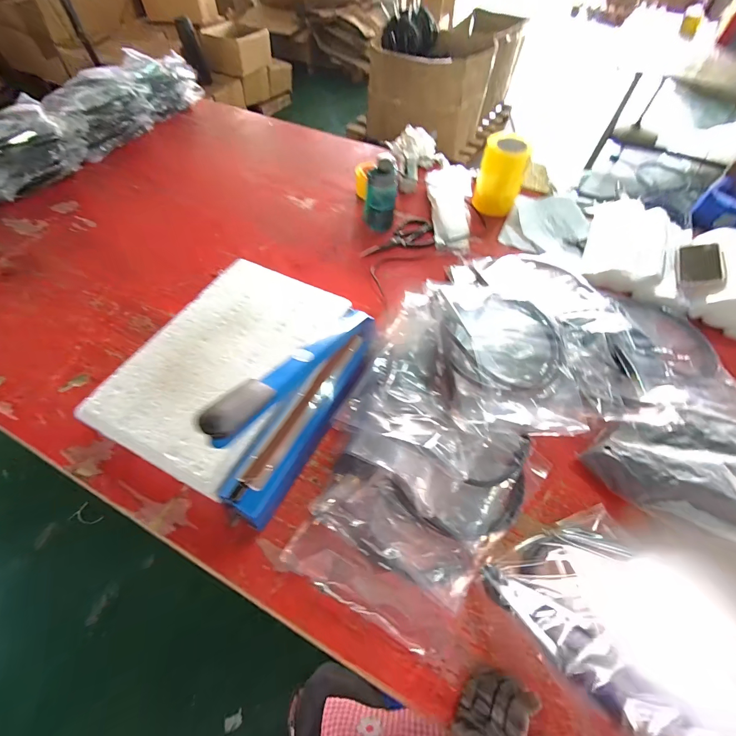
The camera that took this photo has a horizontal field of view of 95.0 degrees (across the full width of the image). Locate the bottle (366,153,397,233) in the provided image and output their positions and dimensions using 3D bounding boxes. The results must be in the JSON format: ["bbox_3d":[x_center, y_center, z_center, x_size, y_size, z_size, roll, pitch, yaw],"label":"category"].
[{"bbox_3d":[0.034,-0.437,0.850,0.076,0.170,0.060,1,58,-2],"label":"bottle"}]

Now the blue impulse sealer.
[{"bbox_3d":[-0.099,0.021,0.513,0.082,0.218,0.367,23,60,12],"label":"blue impulse sealer"}]

